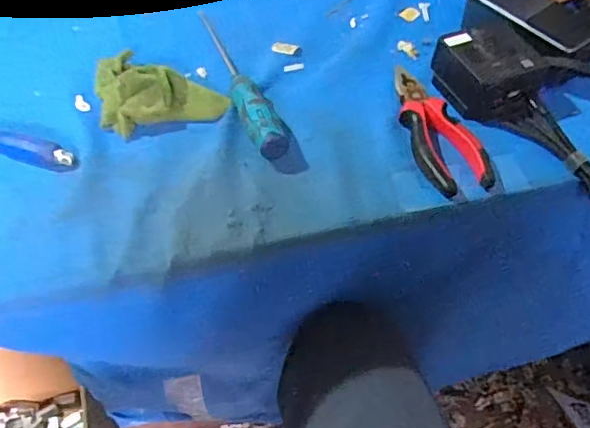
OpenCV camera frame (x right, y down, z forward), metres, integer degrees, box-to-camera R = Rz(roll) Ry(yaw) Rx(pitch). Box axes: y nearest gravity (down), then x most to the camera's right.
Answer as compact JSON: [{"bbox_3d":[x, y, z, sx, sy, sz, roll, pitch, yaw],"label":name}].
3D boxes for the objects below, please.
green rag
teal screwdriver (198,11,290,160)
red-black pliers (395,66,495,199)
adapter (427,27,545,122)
[{"bbox_3d":[-0.130,-0.130,0.524,0.117,0.041,0.110,-15,54,-12],"label":"green rag"},{"bbox_3d":[-0.051,-0.140,0.541,0.036,0.029,0.238,-14,54,-11],"label":"teal screwdriver"},{"bbox_3d":[0.121,-0.078,0.503,0.057,0.018,0.147,-16,54,-13],"label":"red-black pliers"},{"bbox_3d":[0.180,-0.135,0.529,0.075,0.050,0.092,-29,58,-21],"label":"adapter"}]

